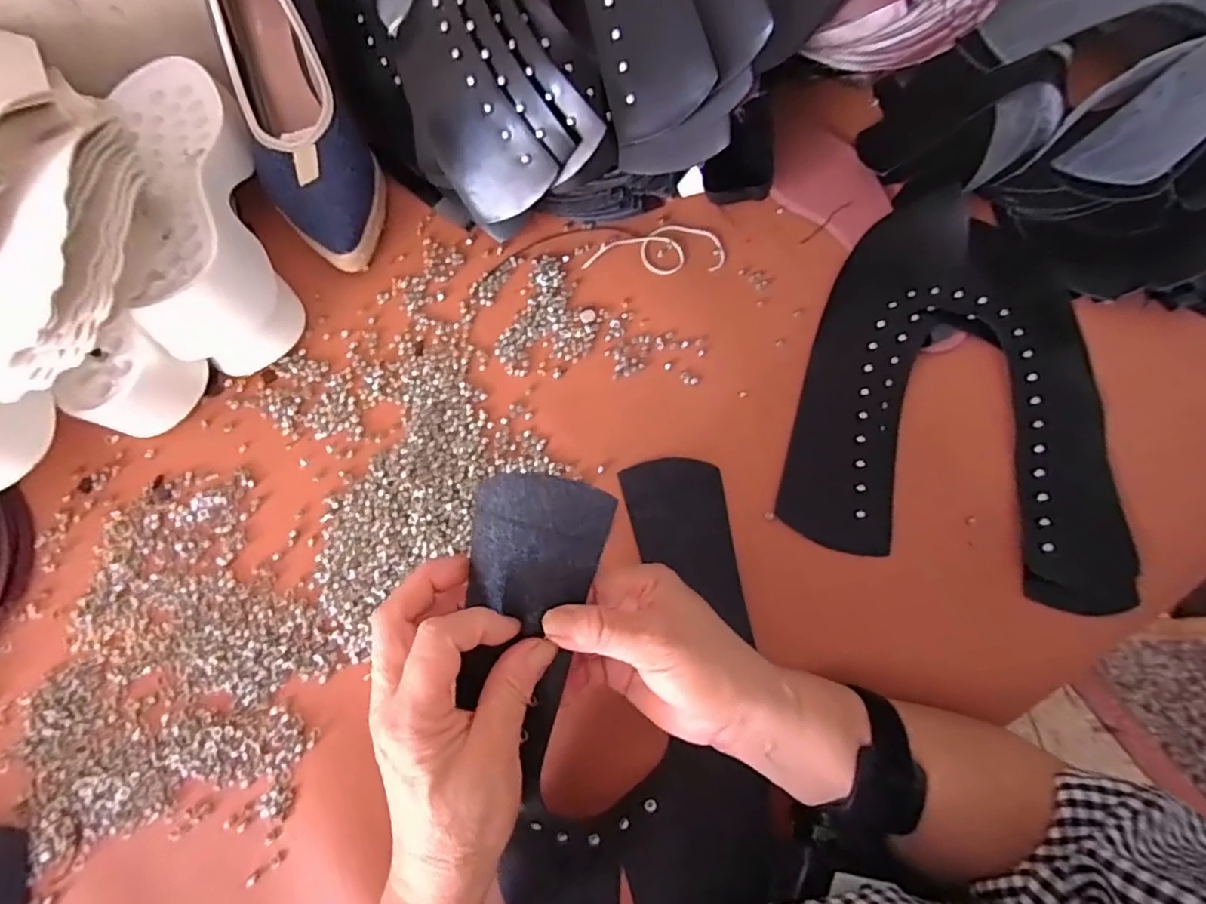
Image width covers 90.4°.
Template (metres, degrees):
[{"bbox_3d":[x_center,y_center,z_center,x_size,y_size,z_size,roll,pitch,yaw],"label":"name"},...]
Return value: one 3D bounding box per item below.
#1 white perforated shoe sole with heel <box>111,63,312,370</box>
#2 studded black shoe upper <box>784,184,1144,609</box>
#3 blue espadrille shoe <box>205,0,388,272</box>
[{"bbox_3d":[-0.277,-0.175,0.412,0.075,0.095,0.246,-22,74,-8],"label":"white perforated shoe sole with heel"},{"bbox_3d":[0.251,-0.050,0.411,0.206,0.026,0.272,17,73,4],"label":"studded black shoe upper"},{"bbox_3d":[-0.221,-0.247,0.415,0.078,0.071,0.240,-22,95,-8],"label":"blue espadrille shoe"}]

